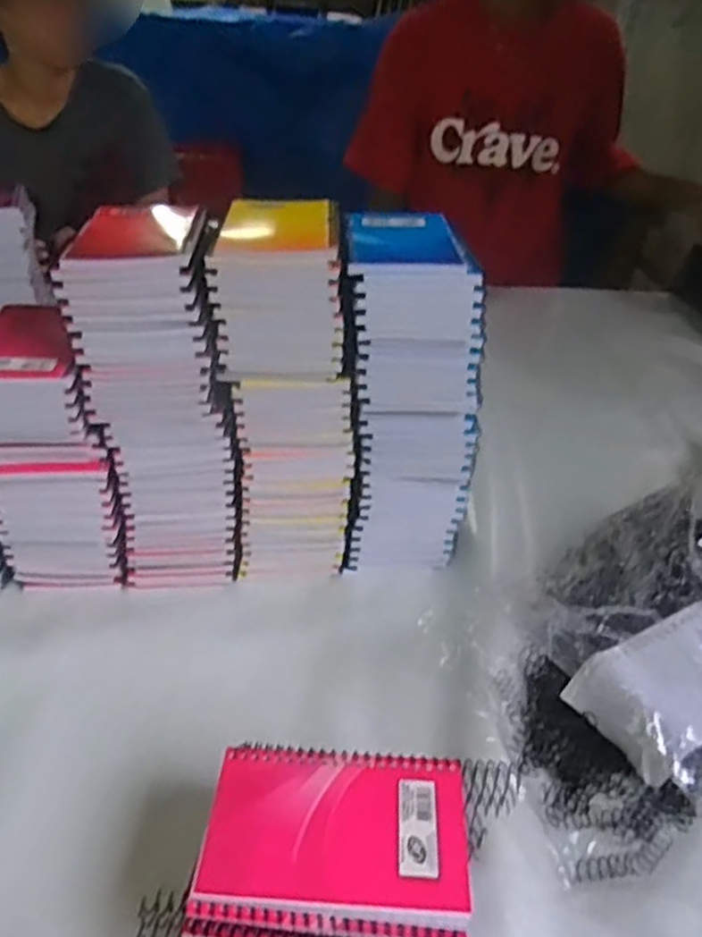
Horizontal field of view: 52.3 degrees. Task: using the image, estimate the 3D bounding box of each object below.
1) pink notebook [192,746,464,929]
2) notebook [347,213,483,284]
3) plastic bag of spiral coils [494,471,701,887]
[{"bbox_3d":[-0.006,0.181,0.364,0.128,0.006,0.083,5,34,2],"label":"pink notebook"},{"bbox_3d":[0.041,-0.167,0.530,0.084,0.010,0.119,0,34,-5],"label":"notebook"},{"bbox_3d":[0.299,0.076,0.538,0.508,0.128,0.236,-28,45,-35],"label":"plastic bag of spiral coils"}]

